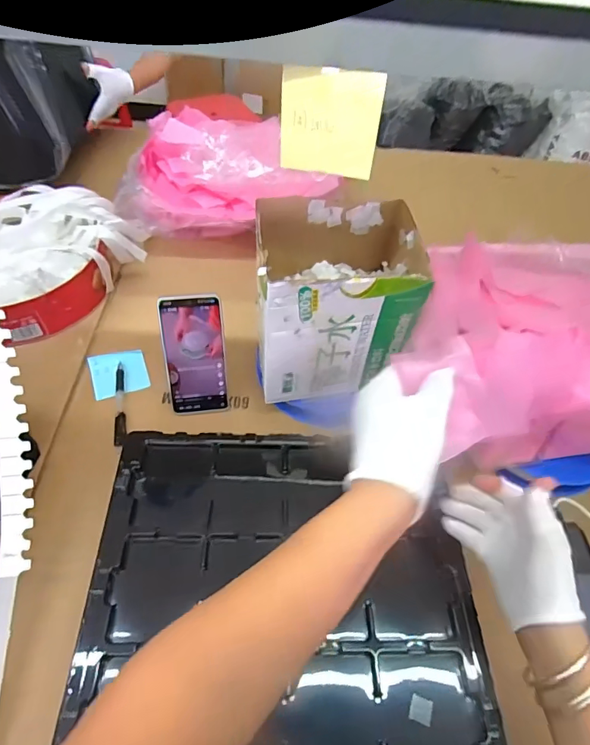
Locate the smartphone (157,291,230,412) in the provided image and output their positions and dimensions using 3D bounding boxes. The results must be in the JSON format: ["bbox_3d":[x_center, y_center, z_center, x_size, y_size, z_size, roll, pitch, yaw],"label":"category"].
[{"bbox_3d":[-0.130,-0.021,0.600,0.078,0.163,0.011,-6,26,-10],"label":"smartphone"}]

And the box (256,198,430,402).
[{"bbox_3d":[0.043,-0.089,0.575,0.185,0.190,0.164,-1,54,-6],"label":"box"}]

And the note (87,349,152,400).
[{"bbox_3d":[-0.258,-0.002,0.666,0.076,0.007,0.073,-16,57,-16],"label":"note"}]

